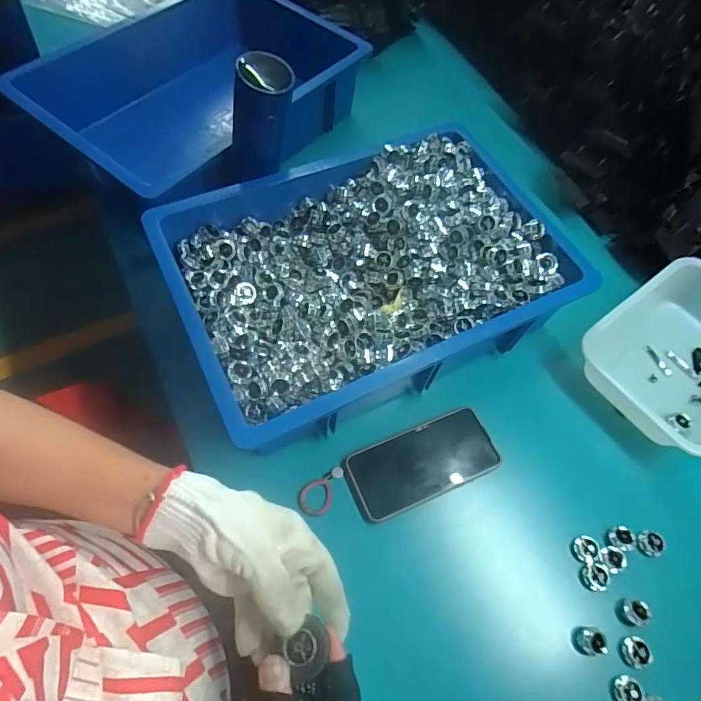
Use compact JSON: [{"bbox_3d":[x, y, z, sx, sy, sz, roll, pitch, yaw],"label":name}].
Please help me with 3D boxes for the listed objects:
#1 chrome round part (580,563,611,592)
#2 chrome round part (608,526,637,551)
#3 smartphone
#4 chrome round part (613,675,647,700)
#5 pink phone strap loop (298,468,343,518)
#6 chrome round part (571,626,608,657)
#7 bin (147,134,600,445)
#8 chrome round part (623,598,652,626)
[{"bbox_3d":[0.257,0.239,0.499,0.029,0.011,0.025,7,61,1],"label":"chrome round part"},{"bbox_3d":[0.293,0.204,0.514,0.025,0.015,0.024,1,61,-2],"label":"chrome round part"},{"bbox_3d":[0.082,0.125,0.535,0.168,0.009,0.077,-18,62,-17],"label":"smartphone"},{"bbox_3d":[0.263,0.324,0.451,0.026,0.011,0.025,1,61,-2],"label":"chrome round part"},{"bbox_3d":[-0.034,0.151,0.518,0.033,0.011,0.060,21,62,8],"label":"pink phone strap loop"},{"bbox_3d":[0.237,0.287,0.469,0.027,0.021,0.025,1,61,-2],"label":"chrome round part"},{"bbox_3d":[0.028,-0.089,0.599,0.435,0.130,0.305,-24,65,-15],"label":"bin"},{"bbox_3d":[0.289,0.263,0.477,0.024,0.015,0.023,1,61,-2],"label":"chrome round part"}]

